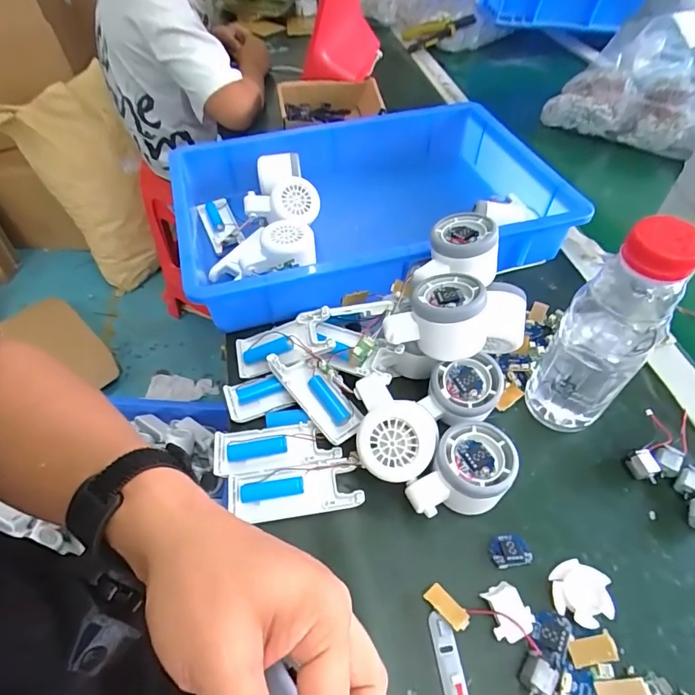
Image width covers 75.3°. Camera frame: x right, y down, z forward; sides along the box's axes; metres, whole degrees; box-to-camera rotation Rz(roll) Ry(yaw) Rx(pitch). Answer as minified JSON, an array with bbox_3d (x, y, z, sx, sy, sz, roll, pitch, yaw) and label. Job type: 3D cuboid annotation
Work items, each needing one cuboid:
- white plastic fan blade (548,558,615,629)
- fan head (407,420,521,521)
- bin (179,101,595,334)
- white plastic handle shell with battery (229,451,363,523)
[{"bbox_3d":[0.165,0.174,0.319,0.038,0.012,0.040,6,52,6],"label":"white plastic fan blade"},{"bbox_3d":[0.091,0.104,0.350,0.056,0.053,0.081,34,60,25],"label":"fan head"},{"bbox_3d":[0.023,-0.168,0.559,0.424,0.103,0.288,-14,52,-9],"label":"bin"},{"bbox_3d":[-0.042,0.114,0.362,0.105,0.013,0.039,-8,52,-5],"label":"white plastic handle shell with battery"}]

